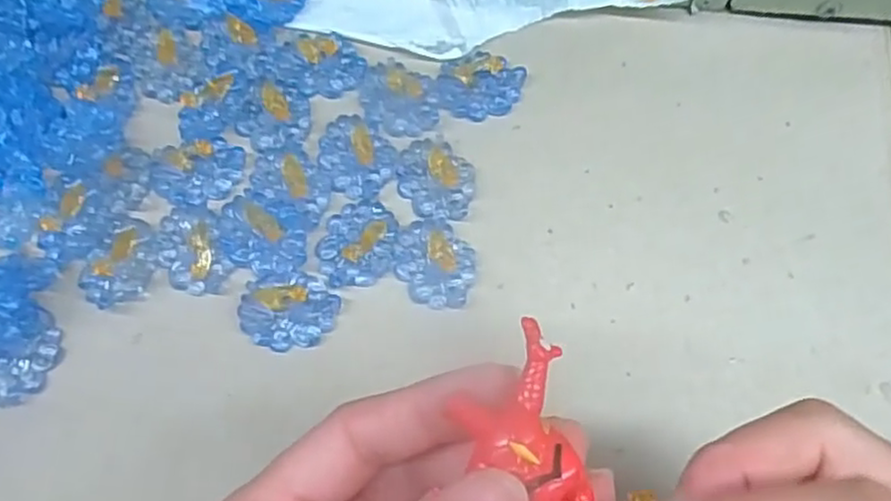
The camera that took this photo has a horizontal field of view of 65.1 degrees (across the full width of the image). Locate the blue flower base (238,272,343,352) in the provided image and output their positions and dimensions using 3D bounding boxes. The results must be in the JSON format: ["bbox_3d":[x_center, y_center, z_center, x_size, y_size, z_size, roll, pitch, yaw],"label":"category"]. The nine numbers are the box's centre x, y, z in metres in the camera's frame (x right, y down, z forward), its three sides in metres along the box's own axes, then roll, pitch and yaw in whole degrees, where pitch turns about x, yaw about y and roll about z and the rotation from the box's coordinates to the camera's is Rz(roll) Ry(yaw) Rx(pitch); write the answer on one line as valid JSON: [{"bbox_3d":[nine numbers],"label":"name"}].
[{"bbox_3d":[-0.062,0.024,0.277,0.037,0.006,0.028,-9,73,-4],"label":"blue flower base"}]

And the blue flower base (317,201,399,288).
[{"bbox_3d":[-0.036,-0.003,0.285,0.032,0.006,0.034,2,73,-1],"label":"blue flower base"}]

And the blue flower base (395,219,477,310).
[{"bbox_3d":[-0.004,0.005,0.283,0.032,0.009,0.035,1,73,-1],"label":"blue flower base"}]

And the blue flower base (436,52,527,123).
[{"bbox_3d":[0.016,-0.073,0.309,0.038,0.006,0.029,-16,74,-6],"label":"blue flower base"}]

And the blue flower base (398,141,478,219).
[{"bbox_3d":[-0.004,-0.031,0.293,0.031,0.009,0.034,-3,73,-2],"label":"blue flower base"}]

